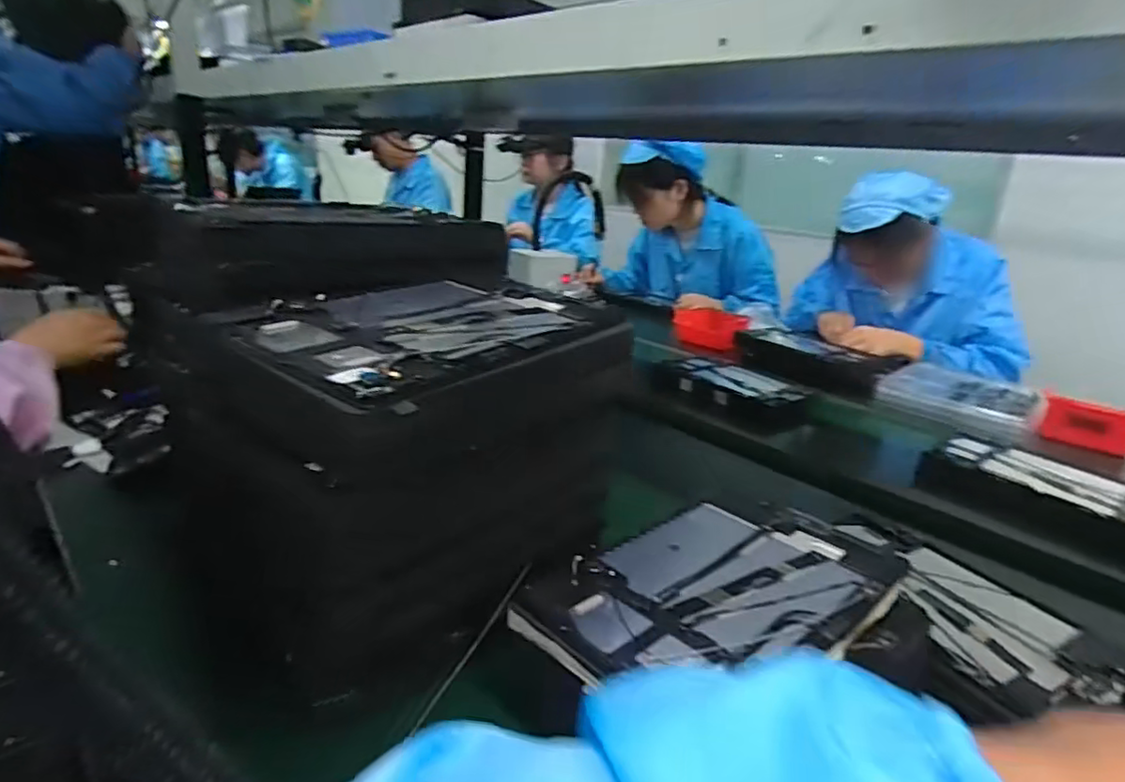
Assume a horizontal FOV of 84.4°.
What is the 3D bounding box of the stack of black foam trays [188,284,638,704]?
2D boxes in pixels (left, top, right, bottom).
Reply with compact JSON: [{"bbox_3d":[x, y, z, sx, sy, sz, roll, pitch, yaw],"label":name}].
[{"bbox_3d":[-0.087,0.032,0.428,0.162,0.176,0.239,17,23,34],"label":"stack of black foam trays"}]

